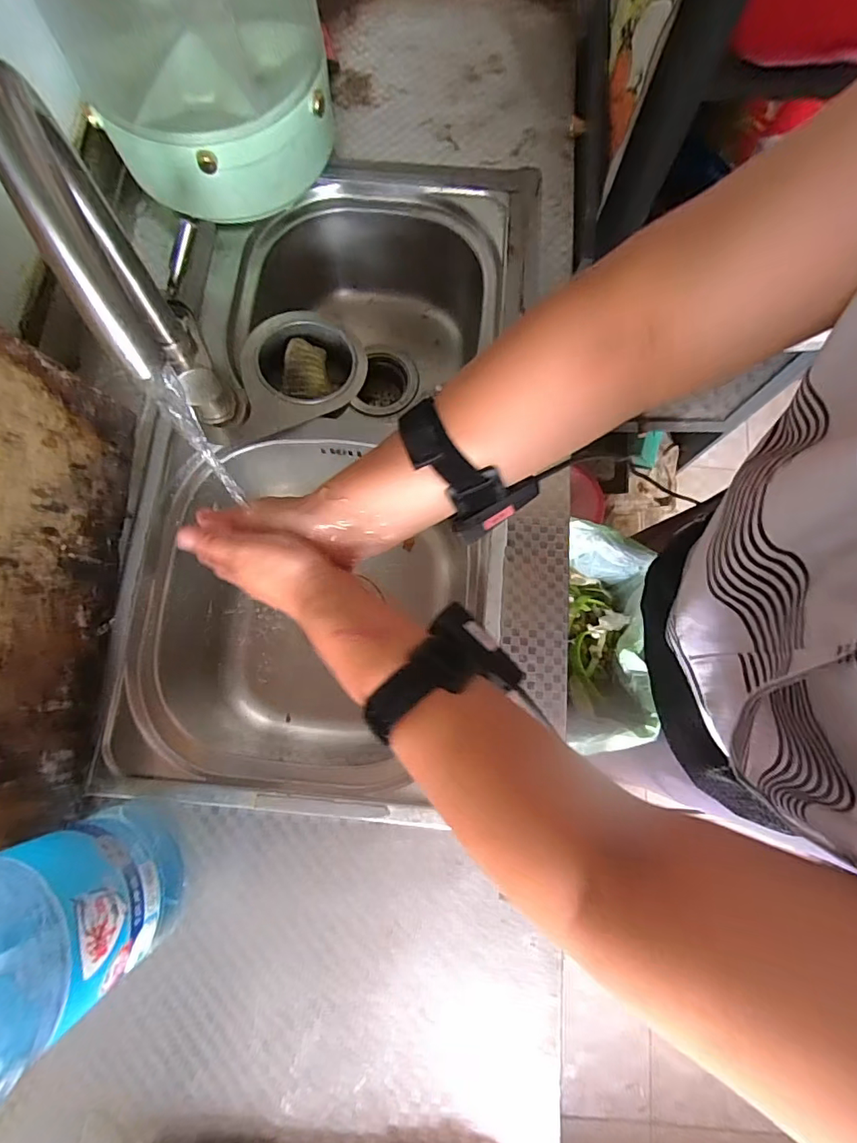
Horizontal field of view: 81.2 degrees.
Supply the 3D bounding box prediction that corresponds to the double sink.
[{"bbox_3d":[-0.103,-0.118,0.623,0.377,0.203,0.722,6,77,1],"label":"double sink"}]

